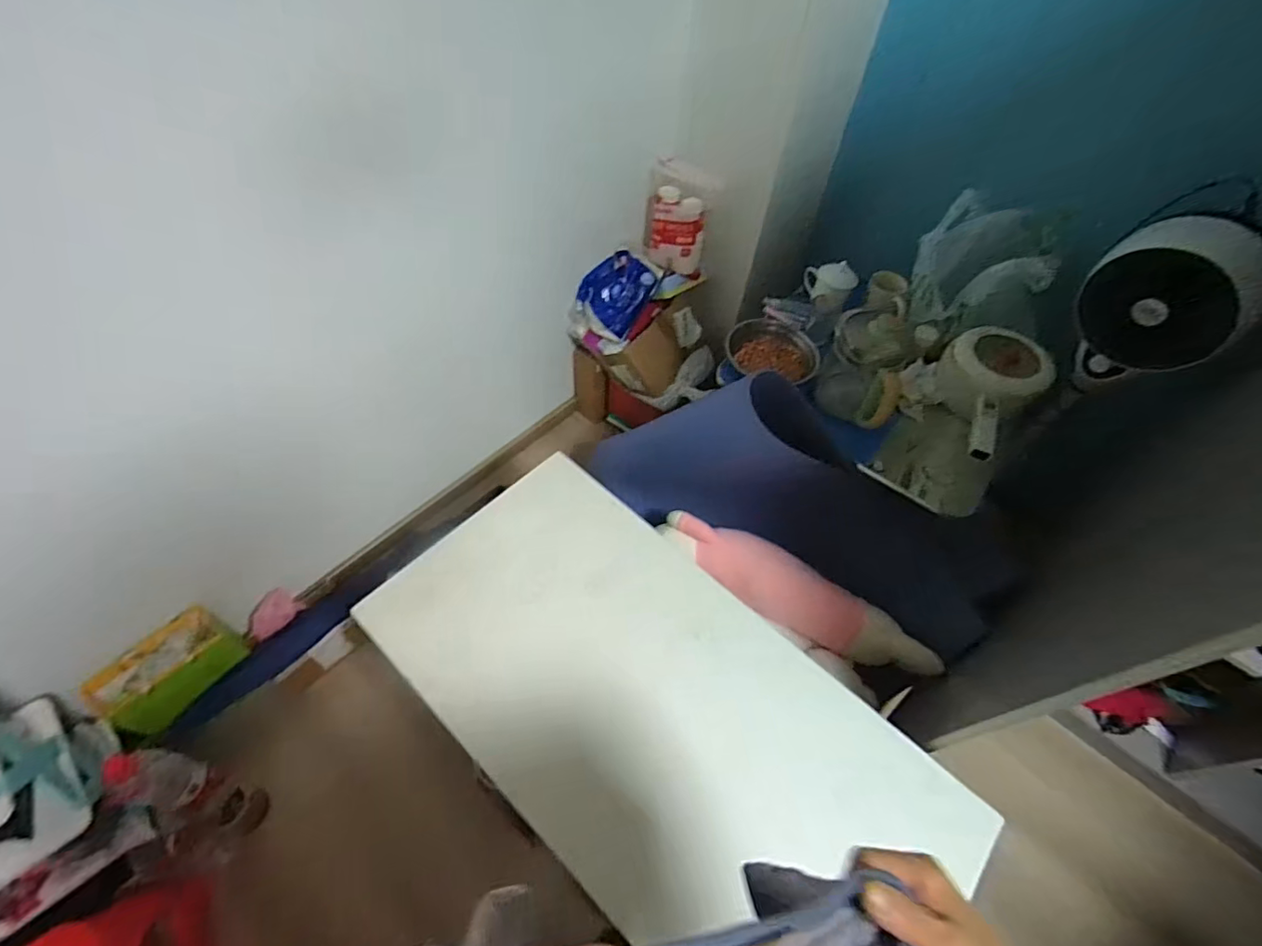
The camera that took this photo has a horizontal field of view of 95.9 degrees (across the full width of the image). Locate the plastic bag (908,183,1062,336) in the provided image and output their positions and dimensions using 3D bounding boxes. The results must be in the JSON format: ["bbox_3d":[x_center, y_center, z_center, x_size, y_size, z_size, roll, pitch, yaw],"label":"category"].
[{"bbox_3d":[0.709,-0.407,1.163,0.129,0.216,0.257,-29,62,-22],"label":"plastic bag"}]

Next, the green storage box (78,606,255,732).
[{"bbox_3d":[-0.911,0.385,1.122,0.134,0.102,0.222,32,59,17],"label":"green storage box"}]

